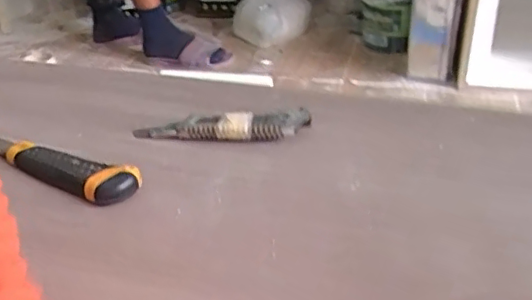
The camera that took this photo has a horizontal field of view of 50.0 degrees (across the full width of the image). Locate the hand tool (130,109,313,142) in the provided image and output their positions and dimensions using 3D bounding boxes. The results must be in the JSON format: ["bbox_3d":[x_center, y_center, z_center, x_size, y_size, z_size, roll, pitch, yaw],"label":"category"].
[{"bbox_3d":[-0.042,-0.021,0.529,0.163,0.024,0.026,0,31,7],"label":"hand tool"}]

